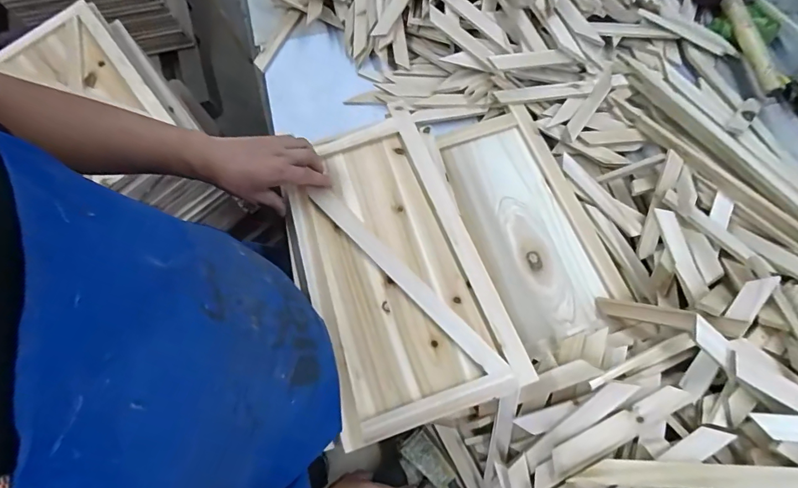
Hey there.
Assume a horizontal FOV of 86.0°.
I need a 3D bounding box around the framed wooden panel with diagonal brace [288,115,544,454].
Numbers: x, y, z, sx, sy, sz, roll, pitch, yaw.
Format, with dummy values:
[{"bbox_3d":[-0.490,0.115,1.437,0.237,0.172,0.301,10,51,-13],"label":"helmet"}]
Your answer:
[{"bbox_3d":[-0.014,0.025,0.595,0.233,0.021,0.423,-19,73,-4],"label":"framed wooden panel with diagonal brace"}]

